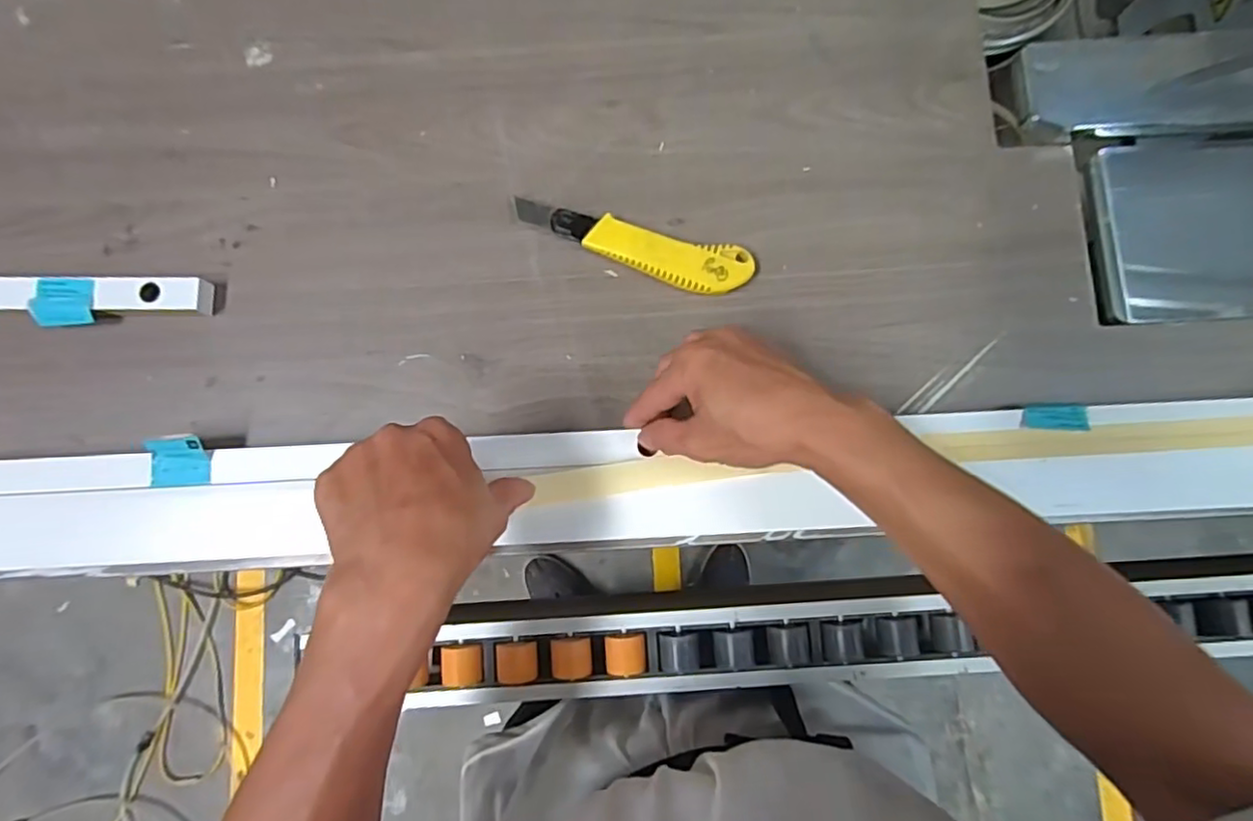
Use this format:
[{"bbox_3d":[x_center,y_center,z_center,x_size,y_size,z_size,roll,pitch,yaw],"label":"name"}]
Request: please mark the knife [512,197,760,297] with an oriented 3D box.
[{"bbox_3d":[0.003,-0.117,0.461,0.173,0.022,0.035,15,83,2],"label":"knife"}]

